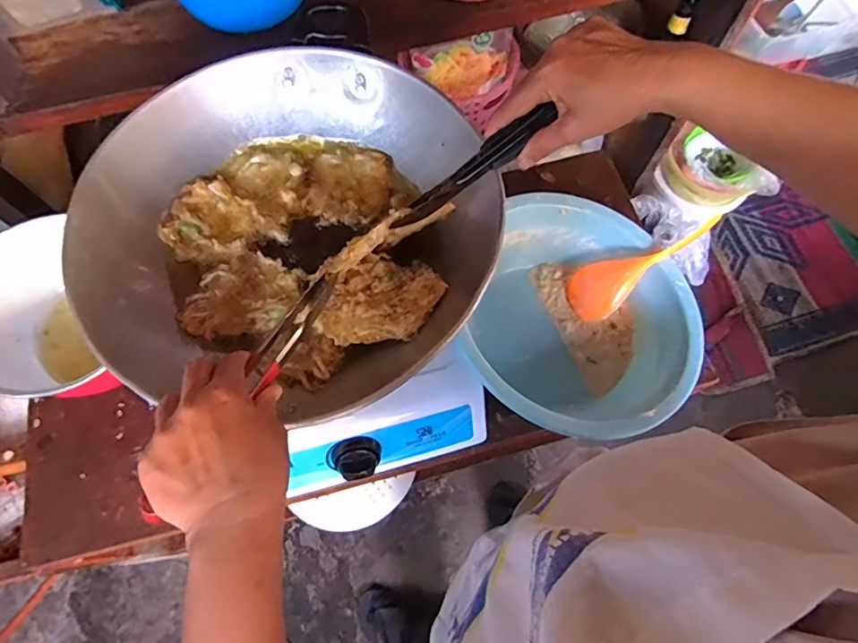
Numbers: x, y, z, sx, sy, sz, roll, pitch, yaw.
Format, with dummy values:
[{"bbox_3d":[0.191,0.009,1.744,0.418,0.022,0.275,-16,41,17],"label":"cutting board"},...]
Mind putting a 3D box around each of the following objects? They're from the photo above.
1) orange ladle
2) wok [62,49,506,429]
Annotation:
[{"bbox_3d":[0.252,-0.067,0.599,0.182,0.023,0.068,-33,69,22],"label":"orange ladle"},{"bbox_3d":[-0.134,-0.093,0.474,0.364,0.090,0.369,0,68,-1],"label":"wok"}]

